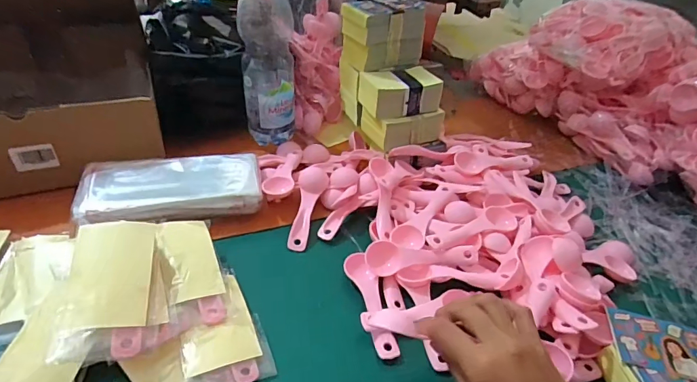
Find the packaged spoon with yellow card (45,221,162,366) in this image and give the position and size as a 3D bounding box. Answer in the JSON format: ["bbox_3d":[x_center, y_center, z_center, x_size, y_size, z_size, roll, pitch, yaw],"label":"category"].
[{"bbox_3d":[-0.186,0.076,0.337,0.066,0.016,0.111,0,59,-16],"label":"packaged spoon with yellow card"}]

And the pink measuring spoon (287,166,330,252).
[{"bbox_3d":[-0.048,0.018,0.494,0.034,0.011,0.114,6,53,6],"label":"pink measuring spoon"}]

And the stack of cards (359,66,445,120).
[{"bbox_3d":[0.068,-0.134,0.564,0.097,0.042,0.073,-12,43,-21],"label":"stack of cards"}]

